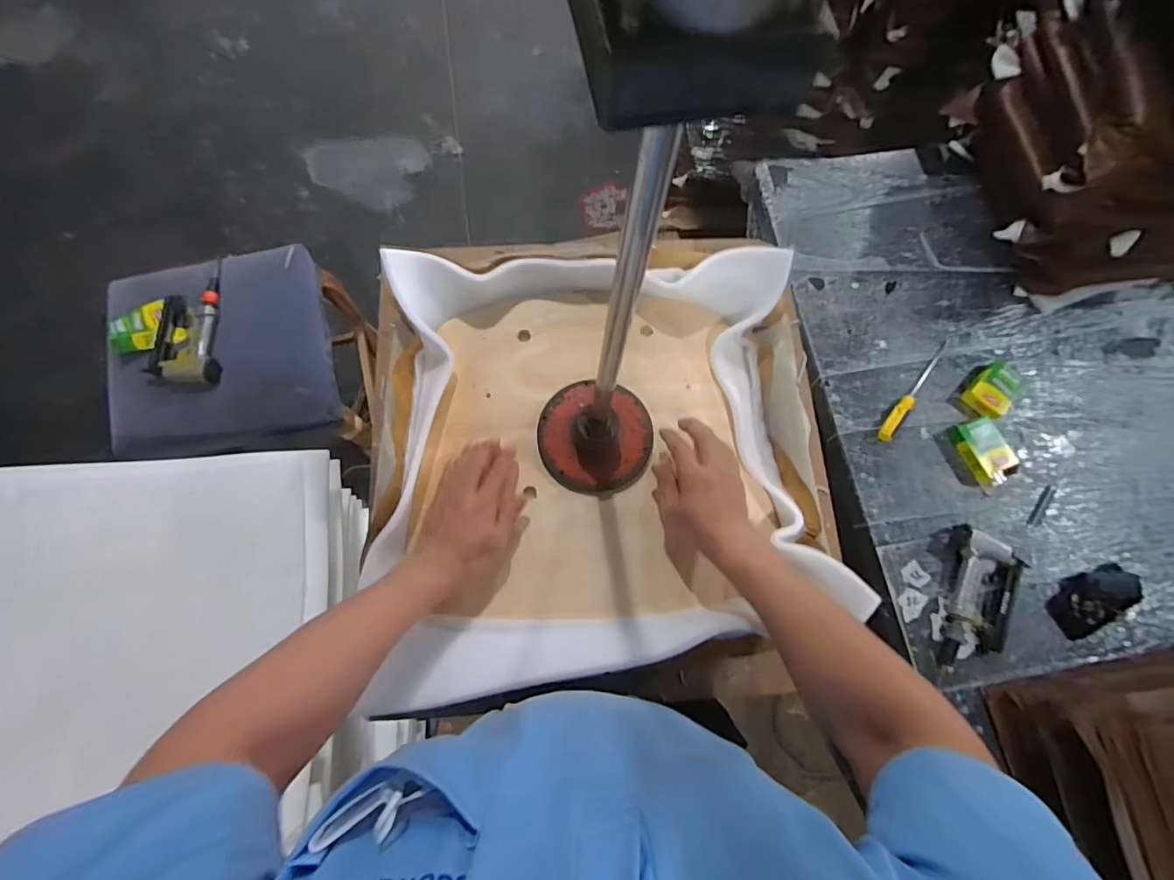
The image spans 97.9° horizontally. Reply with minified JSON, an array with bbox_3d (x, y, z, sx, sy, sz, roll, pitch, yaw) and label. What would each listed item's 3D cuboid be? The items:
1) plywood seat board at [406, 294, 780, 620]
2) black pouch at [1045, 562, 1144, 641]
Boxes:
[{"bbox_3d":[0.010,0.005,0.658,0.423,0.026,0.417,0,71,-2],"label":"plywood seat board"},{"bbox_3d":[0.949,0.296,0.954,0.182,0.013,0.095,-22,76,-8],"label":"black pouch"}]

